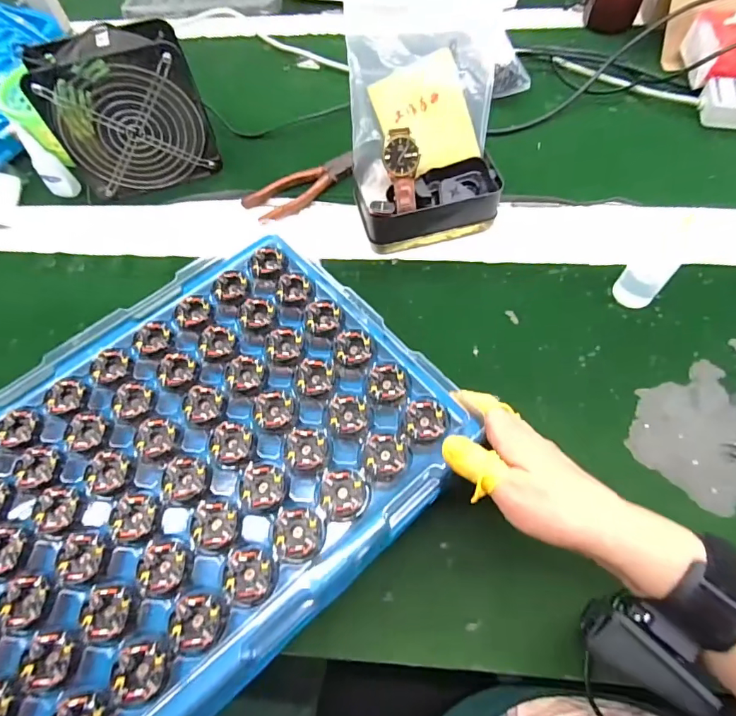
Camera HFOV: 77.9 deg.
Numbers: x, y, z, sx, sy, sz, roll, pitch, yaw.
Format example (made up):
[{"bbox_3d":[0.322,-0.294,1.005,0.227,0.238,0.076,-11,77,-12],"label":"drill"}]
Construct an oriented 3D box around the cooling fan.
[{"bbox_3d":[-0.259,-0.267,0.500,0.150,0.149,0.063,-19,63,-6],"label":"cooling fan"}]

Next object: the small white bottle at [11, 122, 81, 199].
[{"bbox_3d":[-0.374,-0.226,0.527,0.028,0.087,0.023,-42,39,-17],"label":"small white bottle"}]

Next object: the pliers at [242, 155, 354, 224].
[{"bbox_3d":[-0.073,-0.199,0.530,0.138,0.018,0.048,-34,65,-14],"label":"pliers"}]

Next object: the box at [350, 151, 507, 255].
[{"bbox_3d":[0.063,-0.164,0.482,0.143,0.055,0.074,-13,62,-3],"label":"box"}]

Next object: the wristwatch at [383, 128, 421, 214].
[{"bbox_3d":[0.036,-0.184,0.459,0.037,0.033,0.080,-5,91,1],"label":"wristwatch"}]

